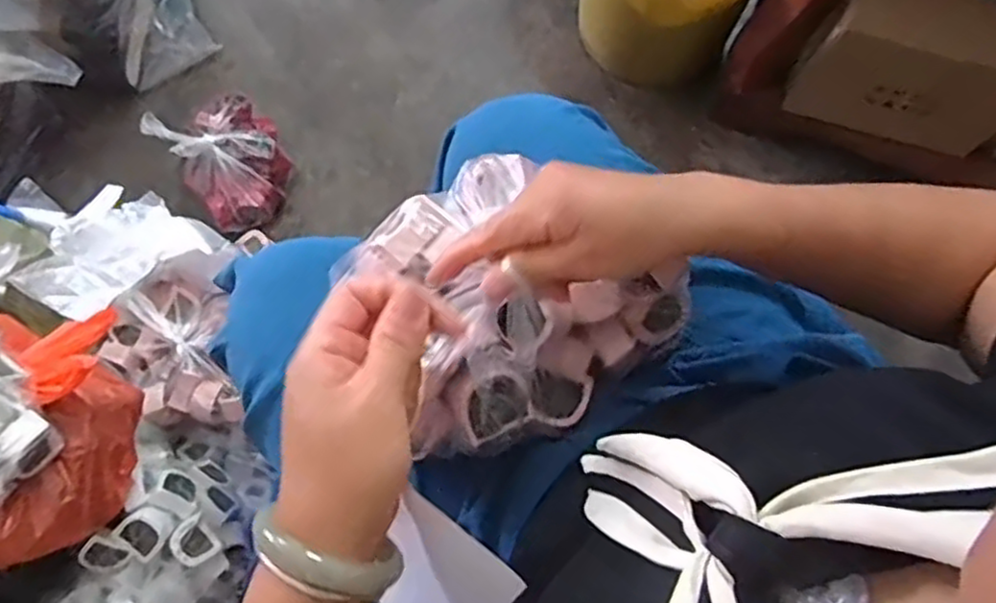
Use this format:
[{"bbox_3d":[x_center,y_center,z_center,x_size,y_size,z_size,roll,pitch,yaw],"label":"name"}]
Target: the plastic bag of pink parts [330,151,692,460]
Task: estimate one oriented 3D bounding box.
[{"bbox_3d":[0.005,0.001,0.464,0.206,0.087,0.170,-37,79,-10],"label":"plastic bag of pink parts"}]

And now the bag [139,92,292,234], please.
[{"bbox_3d":[-0.402,-0.218,1.062,0.157,0.077,0.203,-35,78,-9],"label":"bag"}]

